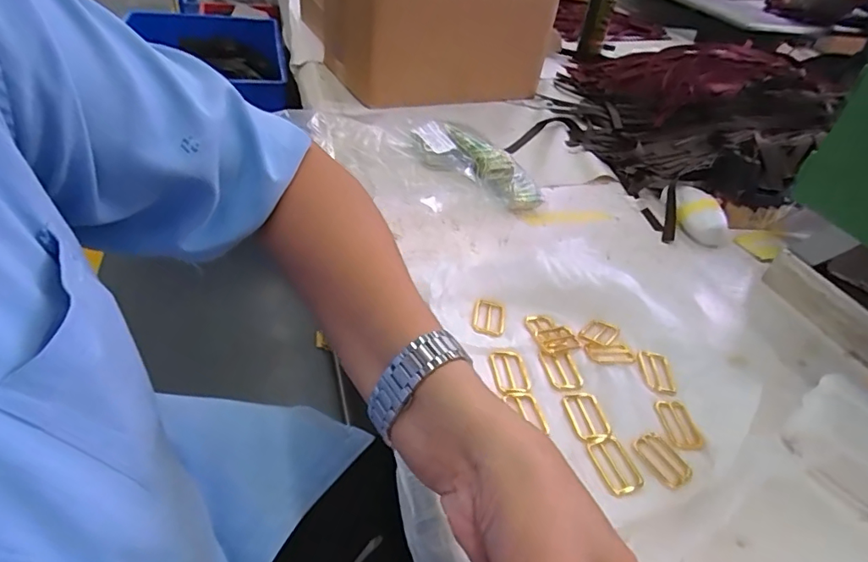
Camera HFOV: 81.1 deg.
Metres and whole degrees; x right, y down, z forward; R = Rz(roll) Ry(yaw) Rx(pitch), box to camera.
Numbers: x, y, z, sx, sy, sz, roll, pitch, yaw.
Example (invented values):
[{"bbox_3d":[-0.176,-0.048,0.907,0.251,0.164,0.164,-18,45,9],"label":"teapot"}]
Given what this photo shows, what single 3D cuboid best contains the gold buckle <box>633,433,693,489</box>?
[{"bbox_3d":[0.183,0.141,0.402,0.028,0.007,0.045,-15,44,-25],"label":"gold buckle"}]

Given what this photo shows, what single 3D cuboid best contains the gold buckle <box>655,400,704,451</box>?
[{"bbox_3d":[0.206,0.121,0.427,0.025,0.006,0.047,1,39,-8],"label":"gold buckle"}]

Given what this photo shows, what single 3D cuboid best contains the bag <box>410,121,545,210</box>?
[{"bbox_3d":[0.069,-0.164,0.723,0.199,0.038,0.104,35,45,12],"label":"bag"}]

